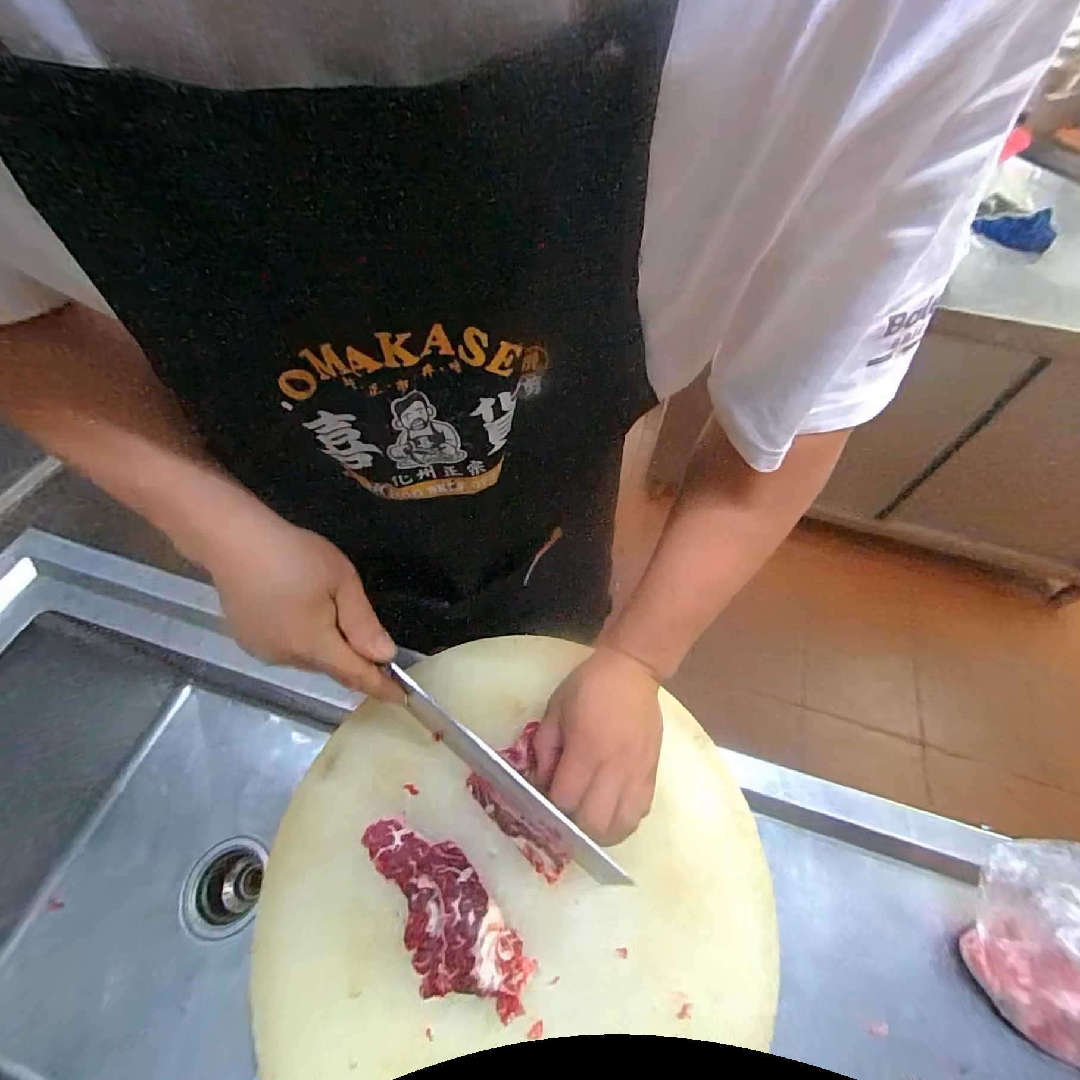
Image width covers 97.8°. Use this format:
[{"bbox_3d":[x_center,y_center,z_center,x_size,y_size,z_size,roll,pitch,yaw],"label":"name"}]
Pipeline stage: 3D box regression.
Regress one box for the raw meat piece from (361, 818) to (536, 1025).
[{"bbox_3d":[-0.076,0.281,0.356,0.068,0.022,0.160,-35,65,-22],"label":"raw meat piece"}]

